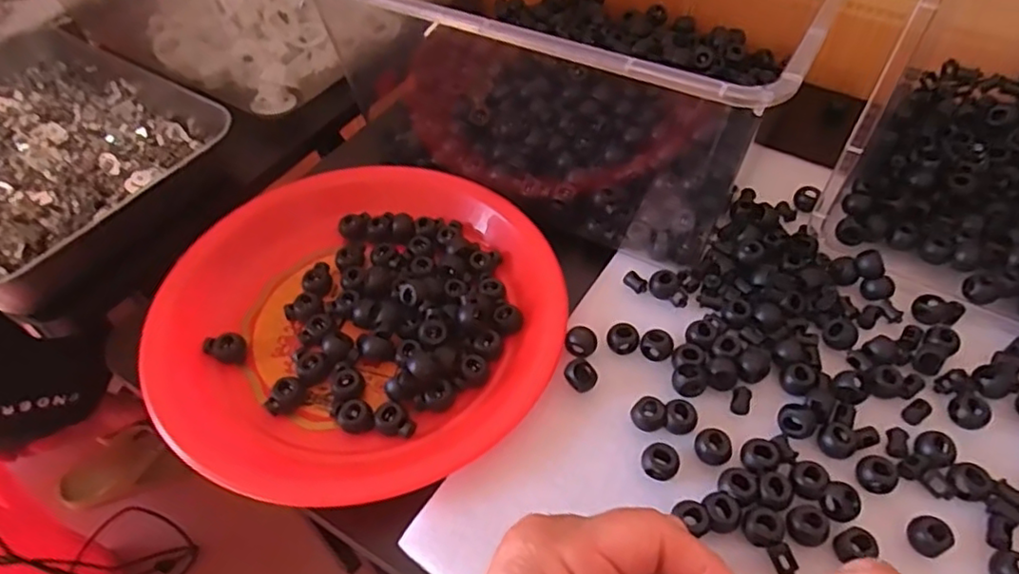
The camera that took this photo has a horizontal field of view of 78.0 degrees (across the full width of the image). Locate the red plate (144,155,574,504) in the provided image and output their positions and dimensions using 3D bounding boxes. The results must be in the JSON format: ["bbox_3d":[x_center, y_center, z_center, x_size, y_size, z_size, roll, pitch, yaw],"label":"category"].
[{"bbox_3d":[-0.084,0.012,0.368,0.218,0.031,0.213,0,51,0],"label":"red plate"}]

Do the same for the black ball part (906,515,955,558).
[{"bbox_3d":[0.189,0.112,0.283,0.016,0.010,0.016,0,51,0],"label":"black ball part"}]

